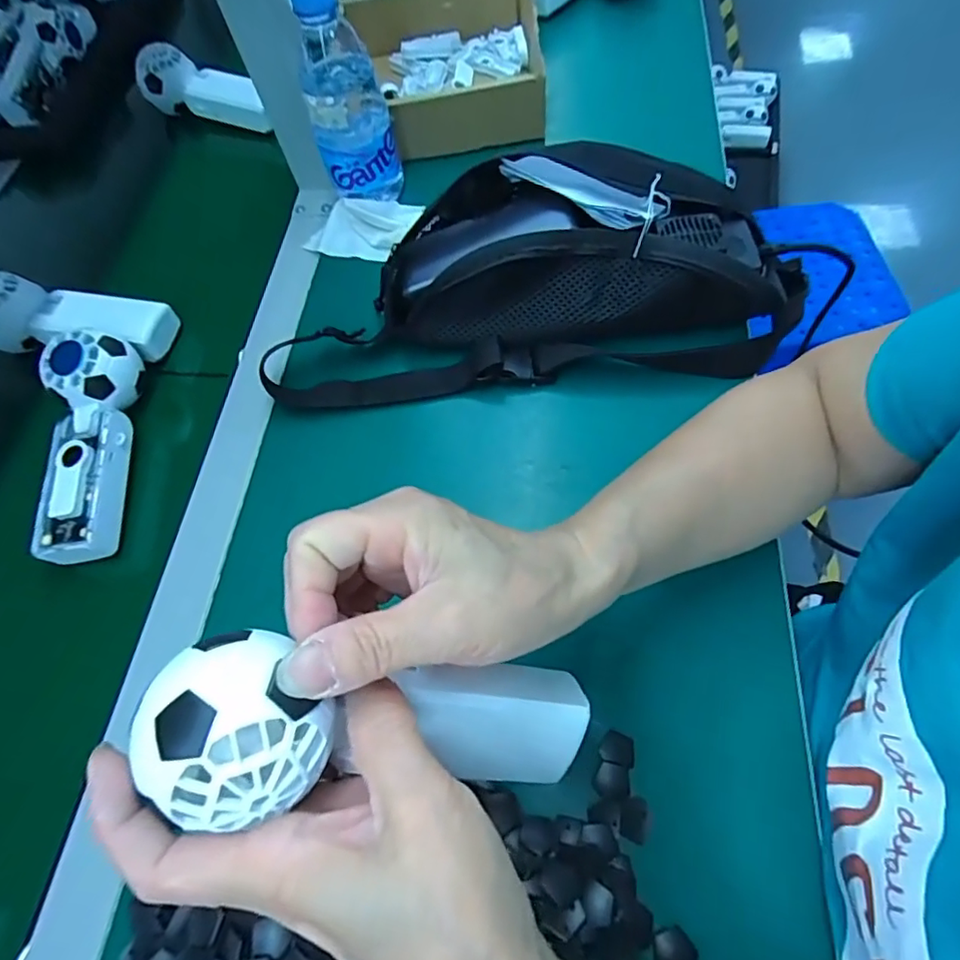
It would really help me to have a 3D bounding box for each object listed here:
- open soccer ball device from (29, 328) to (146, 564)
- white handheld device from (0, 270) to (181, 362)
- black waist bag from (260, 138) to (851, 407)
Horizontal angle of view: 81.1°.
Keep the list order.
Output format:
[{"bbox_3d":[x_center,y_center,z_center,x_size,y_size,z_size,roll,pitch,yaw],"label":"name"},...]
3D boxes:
[{"bbox_3d":[-0.279,-0.027,0.392,0.049,0.048,0.161,-9,63,4],"label":"open soccer ball device"},{"bbox_3d":[-0.335,-0.133,0.455,0.163,0.040,0.049,4,64,10],"label":"white handheld device"},{"bbox_3d":[0.039,-0.154,0.400,0.399,0.087,0.165,-5,63,6],"label":"black waist bag"}]

